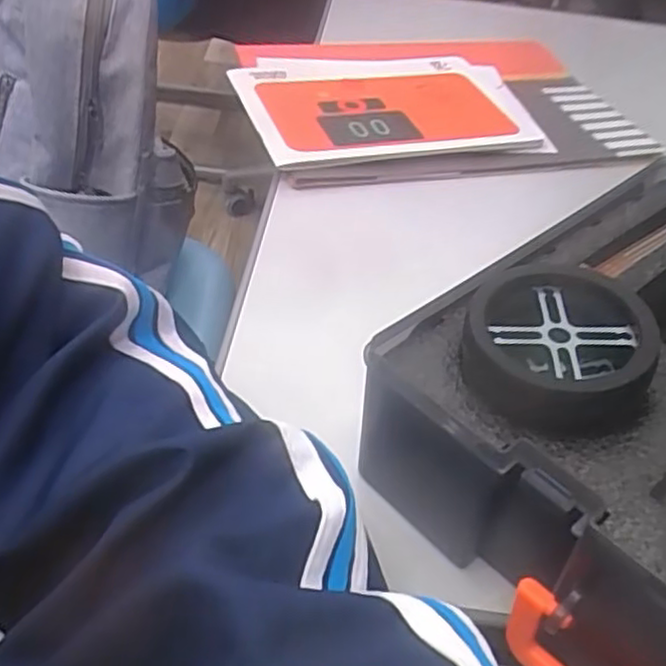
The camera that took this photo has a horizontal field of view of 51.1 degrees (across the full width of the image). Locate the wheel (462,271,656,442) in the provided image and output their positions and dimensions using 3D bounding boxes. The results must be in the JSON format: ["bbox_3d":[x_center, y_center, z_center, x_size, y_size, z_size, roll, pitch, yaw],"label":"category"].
[{"bbox_3d":[0.079,0.003,0.250,0.062,0.023,0.062,13,44,5],"label":"wheel"}]

